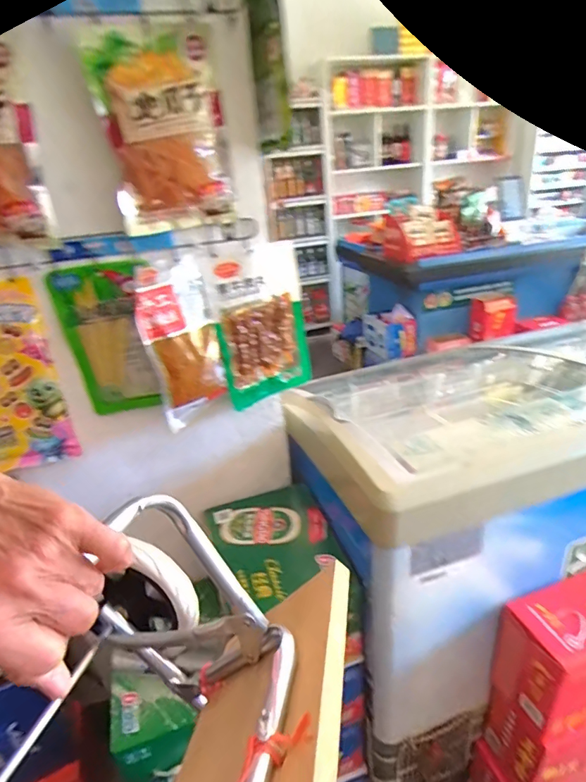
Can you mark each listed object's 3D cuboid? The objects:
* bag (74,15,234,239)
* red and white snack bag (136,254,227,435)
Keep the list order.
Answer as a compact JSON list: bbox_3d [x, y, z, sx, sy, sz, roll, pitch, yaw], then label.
[{"bbox_3d":[-0.179,-0.362,0.646,0.168,0.241,0.052,-11,27,-13],"label":"bag"},{"bbox_3d":[-0.177,-0.075,0.740,0.051,0.237,0.119,15,32,35],"label":"red and white snack bag"}]

